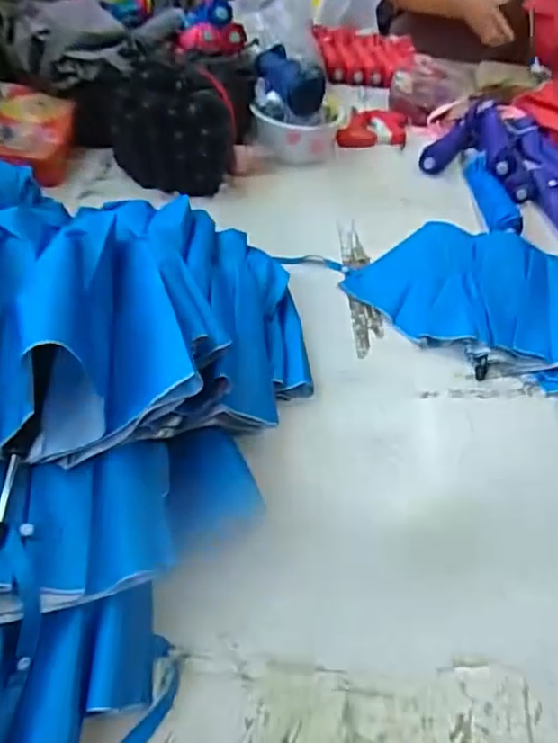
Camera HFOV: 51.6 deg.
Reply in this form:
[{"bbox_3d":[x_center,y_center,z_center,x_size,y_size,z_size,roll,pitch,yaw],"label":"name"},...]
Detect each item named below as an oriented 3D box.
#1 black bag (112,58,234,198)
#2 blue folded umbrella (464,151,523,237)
[{"bbox_3d":[-0.178,-0.418,0.982,0.180,0.170,0.130,12,47,0],"label":"black bag"},{"bbox_3d":[0.402,-0.327,1.083,0.063,0.046,0.276,7,48,-5],"label":"blue folded umbrella"}]

